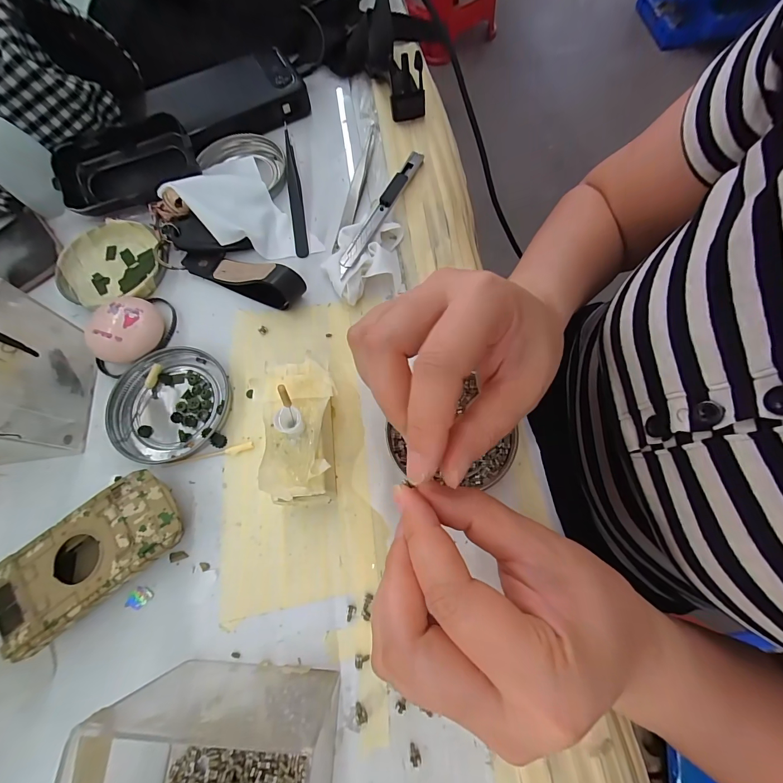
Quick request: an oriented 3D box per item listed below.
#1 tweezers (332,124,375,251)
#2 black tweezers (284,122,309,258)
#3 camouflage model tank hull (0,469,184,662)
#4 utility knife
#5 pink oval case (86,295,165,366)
[{"bbox_3d":[-0.028,-0.177,0.296,0.011,0.012,0.140,11,72,6],"label":"tweezers"},{"bbox_3d":[-0.083,-0.173,0.298,0.011,0.006,0.139,-11,71,-2],"label":"black tweezers"},{"bbox_3d":[-0.165,0.091,0.201,0.094,0.026,0.052,-38,74,-11],"label":"camouflage model tank hull"},{"bbox_3d":[-0.007,-0.141,0.277,0.012,0.013,0.134,25,74,10],"label":"utility knife"},{"bbox_3d":[-0.186,-0.043,0.248,0.043,0.024,0.048,32,75,12],"label":"pink oval case"}]

